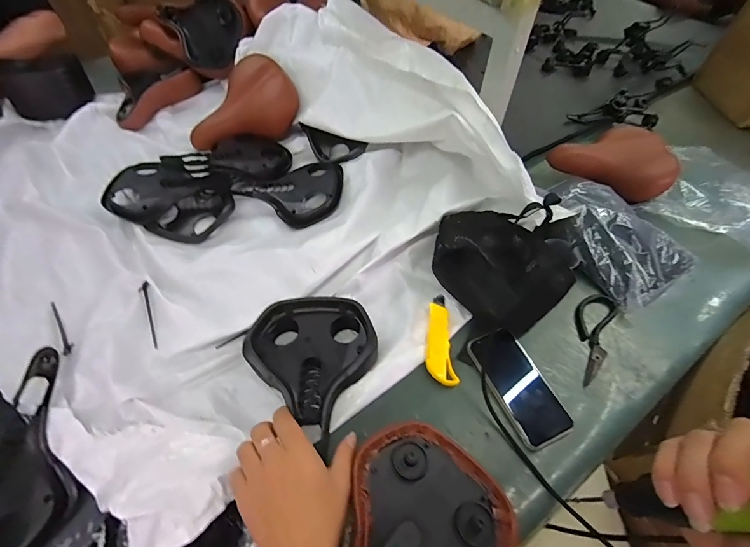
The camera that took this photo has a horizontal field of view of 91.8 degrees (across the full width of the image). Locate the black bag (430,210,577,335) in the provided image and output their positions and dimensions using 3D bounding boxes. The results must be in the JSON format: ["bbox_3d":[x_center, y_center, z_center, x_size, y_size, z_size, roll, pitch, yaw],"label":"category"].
[{"bbox_3d":[0.186,-0.010,0.580,0.123,0.112,0.209,-34,61,-22],"label":"black bag"}]

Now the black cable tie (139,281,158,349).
[{"bbox_3d":[-0.338,0.059,0.547,0.013,0.012,0.122,-23,57,-16],"label":"black cable tie"}]

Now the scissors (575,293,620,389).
[{"bbox_3d":[0.340,0.095,0.574,0.058,0.008,0.167,27,58,18],"label":"scissors"}]

